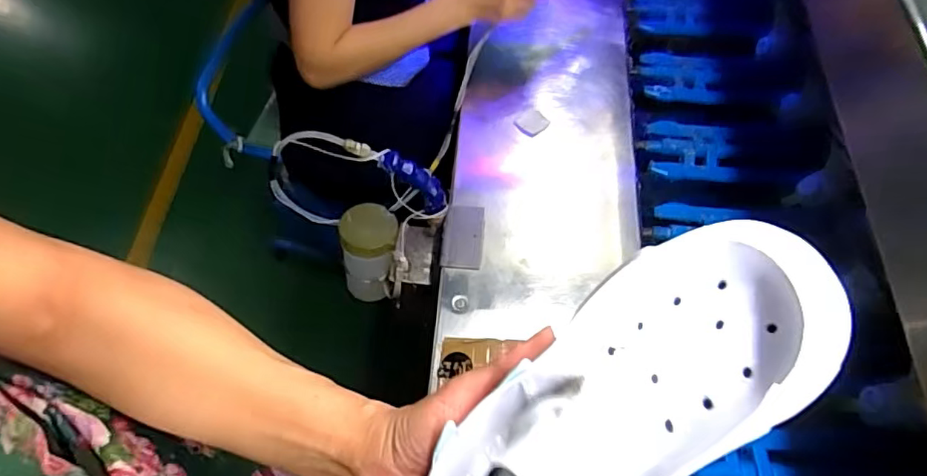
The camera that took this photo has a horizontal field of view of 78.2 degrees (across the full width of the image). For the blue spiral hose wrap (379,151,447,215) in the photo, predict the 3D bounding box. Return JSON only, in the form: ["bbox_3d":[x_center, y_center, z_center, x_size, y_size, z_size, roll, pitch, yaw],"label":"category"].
[{"bbox_3d":[-0.051,-0.062,0.655,0.024,0.114,0.030,-11,56,33],"label":"blue spiral hose wrap"}]

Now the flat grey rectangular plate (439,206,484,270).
[{"bbox_3d":[-0.001,0.000,0.691,0.050,0.013,0.082,4,61,3],"label":"flat grey rectangular plate"}]

